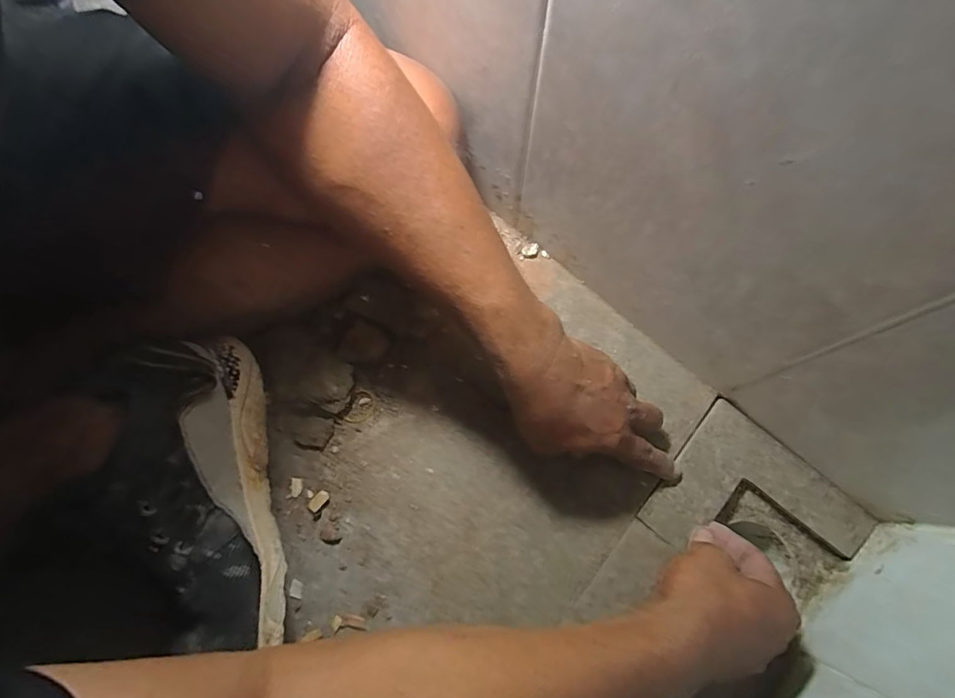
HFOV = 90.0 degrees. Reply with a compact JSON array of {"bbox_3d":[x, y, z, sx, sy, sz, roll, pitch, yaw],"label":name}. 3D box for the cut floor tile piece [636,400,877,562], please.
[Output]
[{"bbox_3d":[0.240,0.143,0.411,0.155,0.006,0.131,39,76,10],"label":"cut floor tile piece"}]

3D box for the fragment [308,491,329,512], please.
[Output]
[{"bbox_3d":[-0.138,0.131,0.412,0.010,0.004,0.019,39,76,10],"label":"fragment"}]

